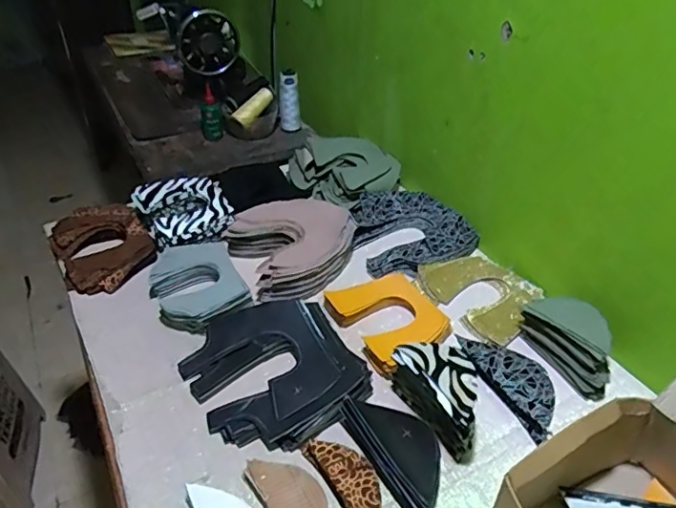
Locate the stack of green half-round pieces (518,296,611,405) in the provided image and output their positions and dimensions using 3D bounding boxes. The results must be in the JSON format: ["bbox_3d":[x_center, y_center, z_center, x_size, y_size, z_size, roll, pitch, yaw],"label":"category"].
[{"bbox_3d":[0.299,0.105,0.696,0.068,0.059,0.134,-14,38,-17],"label":"stack of green half-round pieces"}]

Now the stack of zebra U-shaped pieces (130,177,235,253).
[{"bbox_3d":[-0.254,-0.075,0.906,0.139,0.030,0.157,-16,42,-21],"label":"stack of zebra U-shaped pieces"}]

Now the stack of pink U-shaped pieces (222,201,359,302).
[{"bbox_3d":[-0.067,-0.018,0.861,0.182,0.054,0.180,-20,43,-25],"label":"stack of pink U-shaped pieces"}]

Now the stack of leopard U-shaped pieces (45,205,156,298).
[{"bbox_3d":[-0.375,-0.013,0.874,0.137,0.040,0.183,-22,44,-26],"label":"stack of leopard U-shaped pieces"}]

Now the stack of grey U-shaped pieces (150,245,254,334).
[{"bbox_3d":[-0.205,0.044,0.789,0.118,0.034,0.154,-19,43,-23],"label":"stack of grey U-shaped pieces"}]

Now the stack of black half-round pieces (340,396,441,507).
[{"bbox_3d":[0.069,0.210,0.593,0.079,0.042,0.151,-23,42,-26],"label":"stack of black half-round pieces"}]

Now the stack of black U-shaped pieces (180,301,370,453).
[{"bbox_3d":[-0.082,0.136,0.681,0.190,0.032,0.208,-20,43,-25],"label":"stack of black U-shaped pieces"}]

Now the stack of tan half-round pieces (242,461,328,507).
[{"bbox_3d":[-0.045,0.254,0.555,0.059,0.018,0.117,-21,44,-26],"label":"stack of tan half-round pieces"}]

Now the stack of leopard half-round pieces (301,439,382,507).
[{"bbox_3d":[0.012,0.236,0.577,0.049,0.022,0.120,-21,44,-26],"label":"stack of leopard half-round pieces"}]

